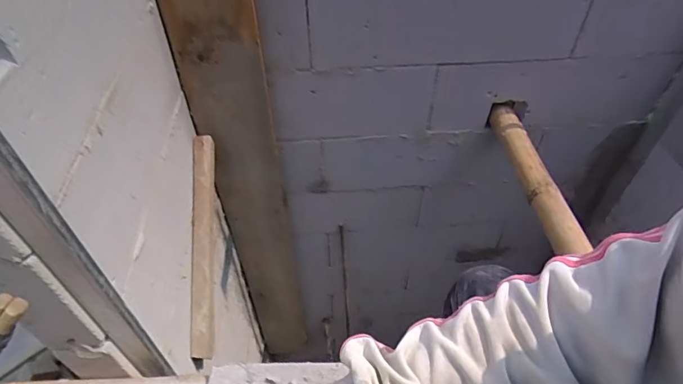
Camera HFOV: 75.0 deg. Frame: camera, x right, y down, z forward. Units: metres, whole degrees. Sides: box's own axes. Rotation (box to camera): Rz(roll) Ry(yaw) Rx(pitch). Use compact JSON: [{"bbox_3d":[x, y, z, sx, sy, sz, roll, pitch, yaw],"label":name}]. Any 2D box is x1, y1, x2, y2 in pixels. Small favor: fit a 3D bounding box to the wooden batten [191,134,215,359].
[{"bbox_3d":[-0.311,0.115,1.010,0.034,0.065,0.489,-2,80,-2],"label":"wooden batten"}]

